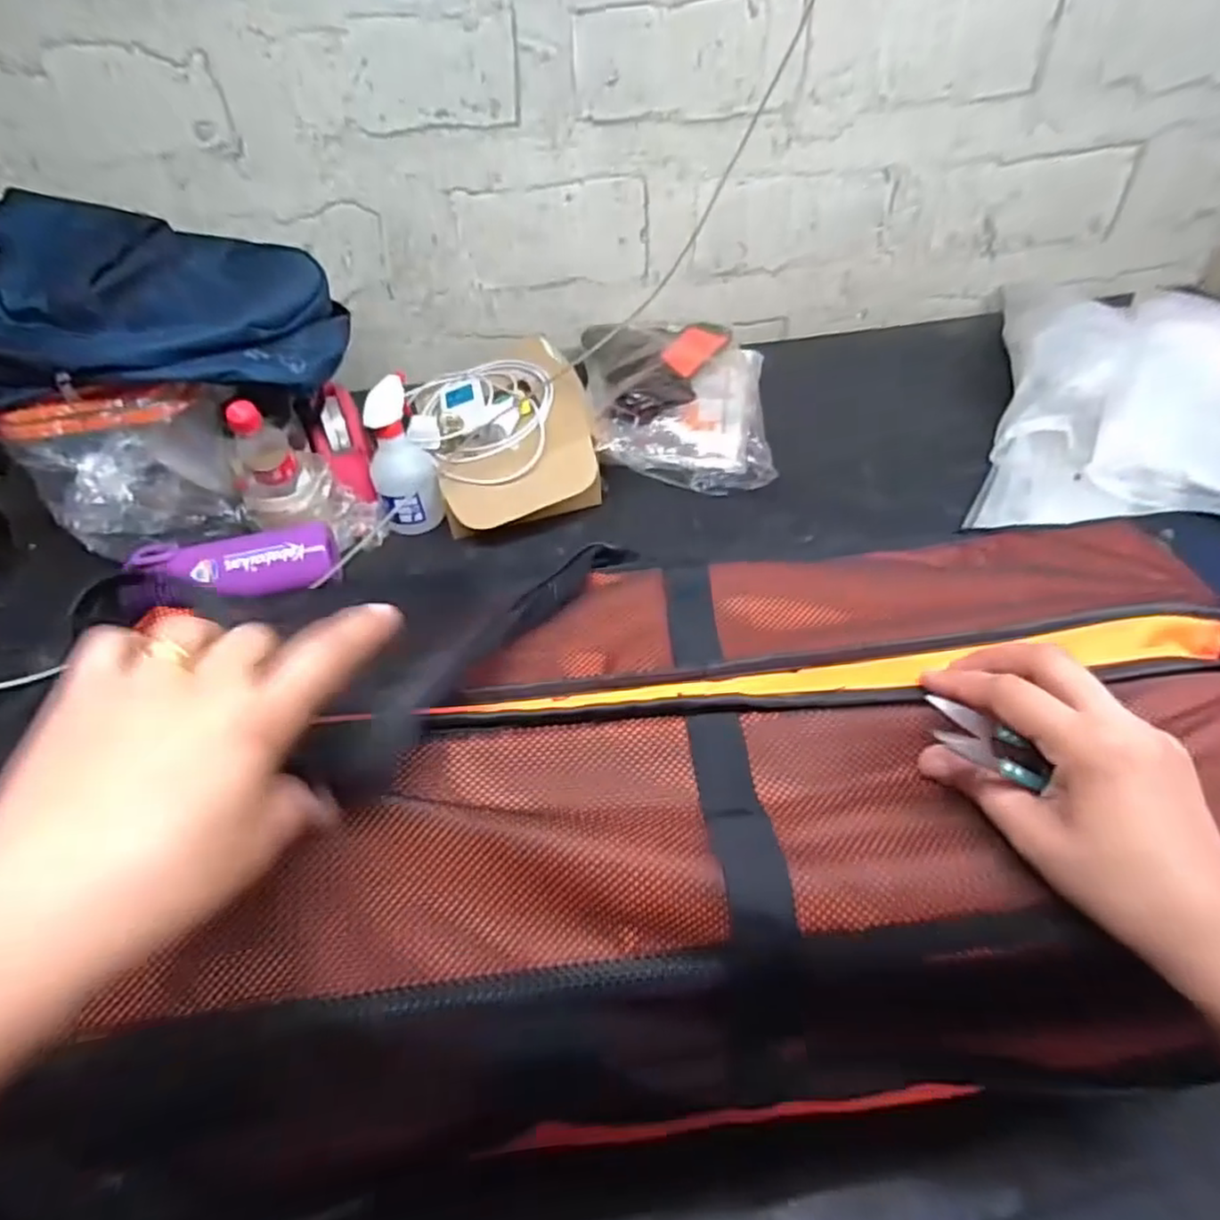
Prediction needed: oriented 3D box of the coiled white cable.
[{"bbox_3d":[-0.174,-0.265,0.923,0.192,0.044,0.276,-11,47,-8],"label":"coiled white cable"}]

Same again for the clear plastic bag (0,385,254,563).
[{"bbox_3d":[-0.557,-0.156,0.799,0.242,0.185,0.115,-15,48,-10],"label":"clear plastic bag"}]

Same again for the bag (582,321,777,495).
[{"bbox_3d":[0.094,-0.338,1.016,0.279,0.120,0.393,2,47,5],"label":"bag"}]

